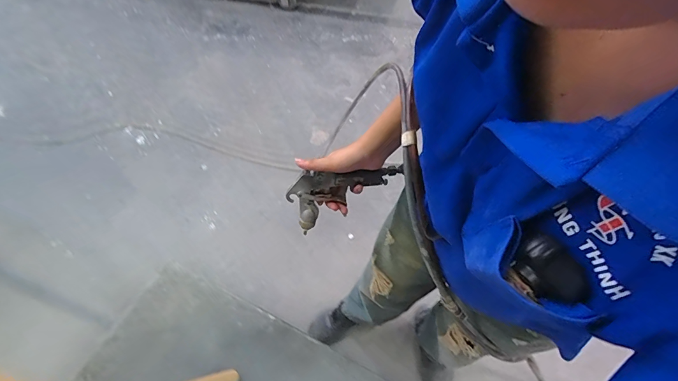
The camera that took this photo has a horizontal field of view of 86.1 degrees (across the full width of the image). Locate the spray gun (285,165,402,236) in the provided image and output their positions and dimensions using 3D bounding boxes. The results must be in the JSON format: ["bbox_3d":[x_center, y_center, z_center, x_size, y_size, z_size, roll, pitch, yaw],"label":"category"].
[{"bbox_3d":[0.004,-0.019,0.615,0.195,0.091,0.042,-27,24,4],"label":"spray gun"}]

